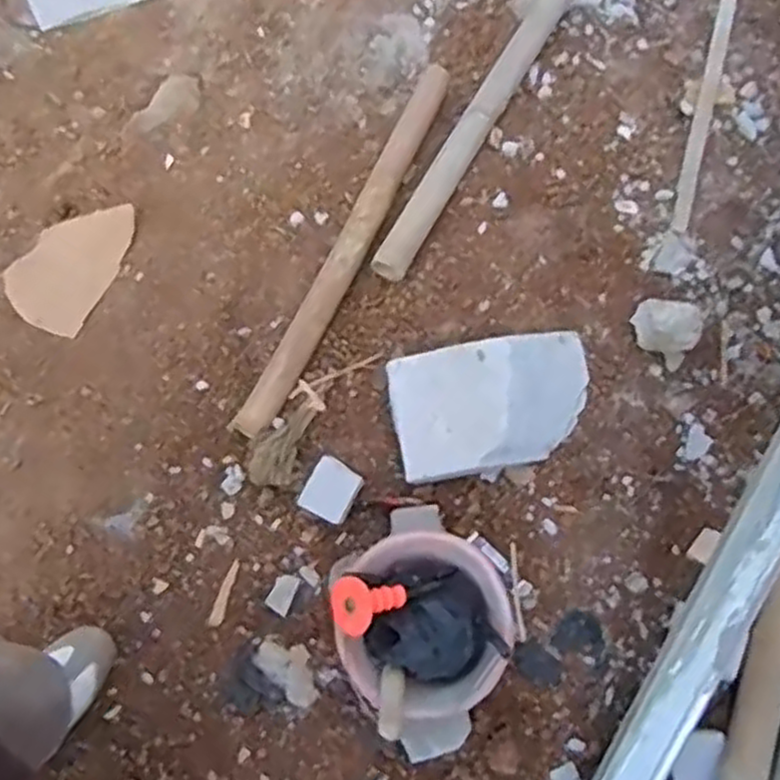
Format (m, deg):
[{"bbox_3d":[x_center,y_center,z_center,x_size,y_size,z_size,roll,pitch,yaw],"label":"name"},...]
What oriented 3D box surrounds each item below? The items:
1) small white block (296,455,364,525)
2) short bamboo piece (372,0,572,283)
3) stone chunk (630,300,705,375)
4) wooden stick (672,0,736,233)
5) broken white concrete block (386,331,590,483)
[{"bbox_3d":[-0.094,0.167,1.284,0.080,0.043,0.092,29,74,7],"label":"small white block"},{"bbox_3d":[0.176,-0.533,1.483,0.071,0.048,0.771,29,72,6],"label":"short bamboo piece"},{"bbox_3d":[0.471,-0.103,1.348,0.117,0.107,0.076,28,74,7],"label":"stone chunk"},{"bbox_3d":[0.632,-0.577,1.563,0.032,0.012,0.612,18,73,4],"label":"wooden stick"},{"bbox_3d":[0.171,0.023,1.298,0.336,0.089,0.208,-9,72,-7],"label":"broken white concrete block"}]

